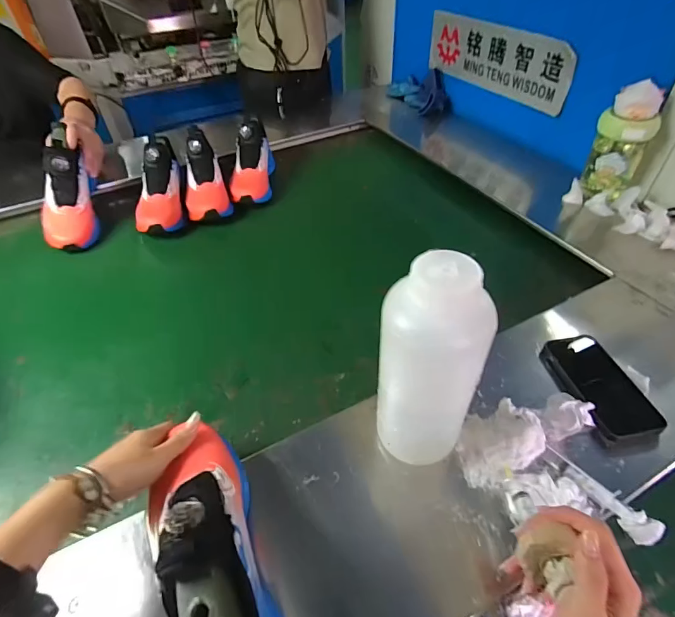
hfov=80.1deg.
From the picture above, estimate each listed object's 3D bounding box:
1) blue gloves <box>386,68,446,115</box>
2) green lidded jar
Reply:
[{"bbox_3d":[0.236,-0.649,1.209,0.087,0.110,0.230,-23,48,-17],"label":"blue gloves"},{"bbox_3d":[0.531,-0.311,0.753,0.093,0.193,0.081,27,53,26],"label":"green lidded jar"}]

